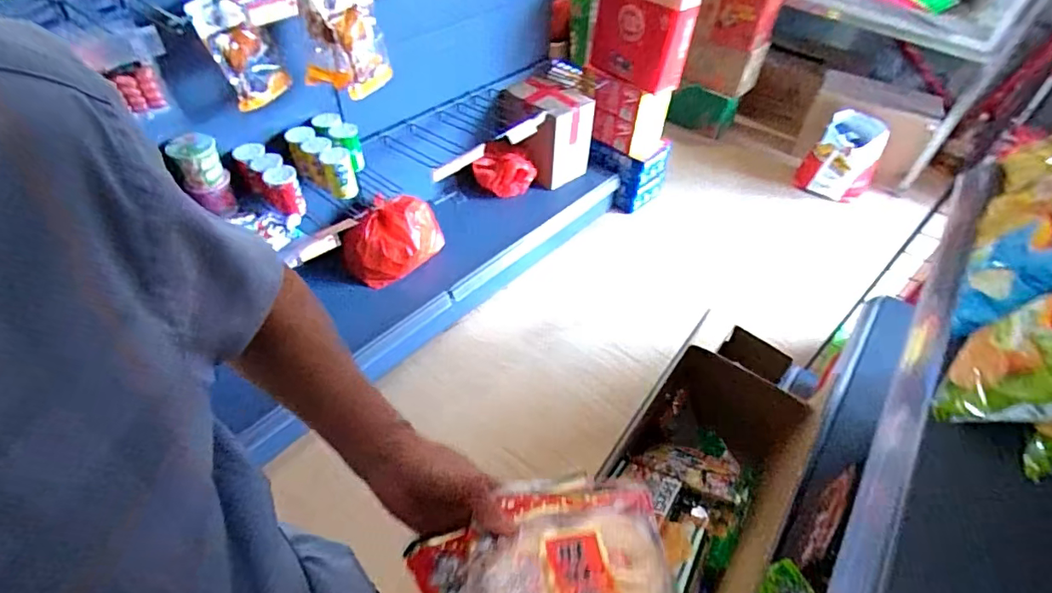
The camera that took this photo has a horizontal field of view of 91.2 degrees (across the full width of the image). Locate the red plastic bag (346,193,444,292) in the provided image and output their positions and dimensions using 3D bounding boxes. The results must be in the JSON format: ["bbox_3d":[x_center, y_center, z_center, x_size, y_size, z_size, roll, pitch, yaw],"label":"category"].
[{"bbox_3d":[-0.396,-0.174,1.538,0.287,0.167,0.168,-11,49,-11],"label":"red plastic bag"}]

